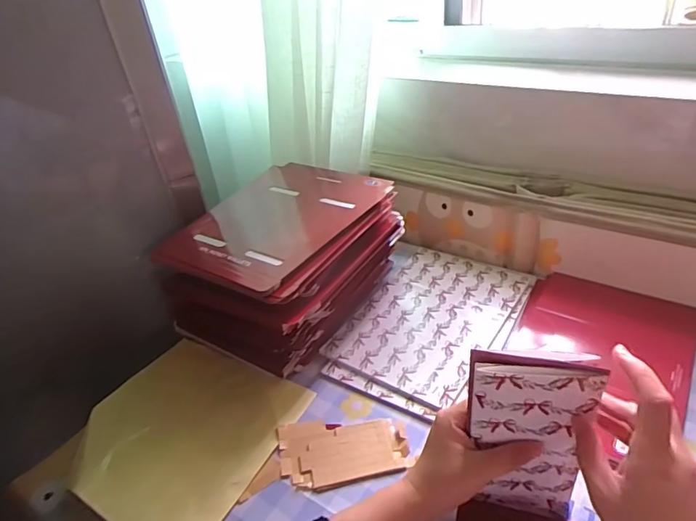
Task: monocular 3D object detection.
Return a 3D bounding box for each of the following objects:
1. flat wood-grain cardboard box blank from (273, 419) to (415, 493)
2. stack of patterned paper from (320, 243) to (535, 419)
[{"bbox_3d":[-0.005,0.193,0.489,0.129,0.008,0.073,-7,35,0],"label":"flat wood-grain cardboard box blank"},{"bbox_3d":[0.105,0.075,0.627,0.196,0.008,0.280,15,41,28],"label":"stack of patterned paper"}]

